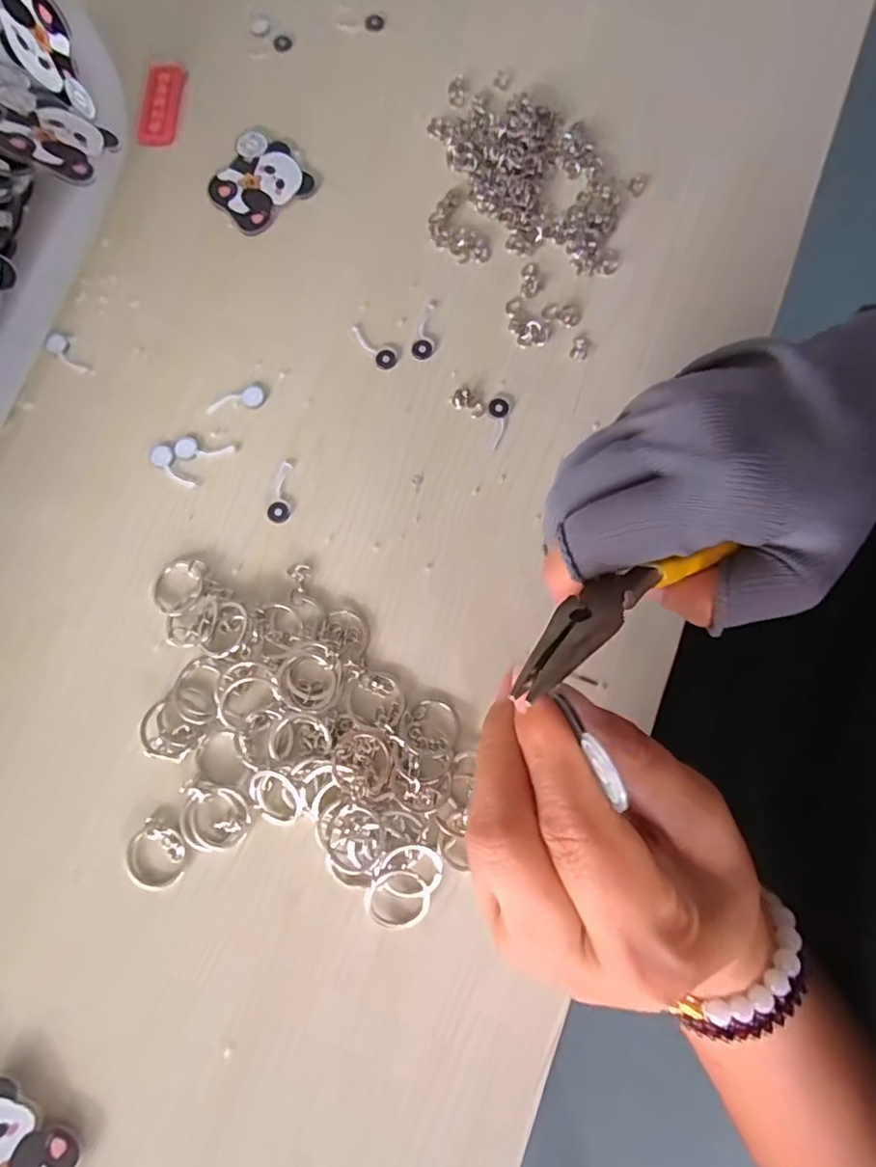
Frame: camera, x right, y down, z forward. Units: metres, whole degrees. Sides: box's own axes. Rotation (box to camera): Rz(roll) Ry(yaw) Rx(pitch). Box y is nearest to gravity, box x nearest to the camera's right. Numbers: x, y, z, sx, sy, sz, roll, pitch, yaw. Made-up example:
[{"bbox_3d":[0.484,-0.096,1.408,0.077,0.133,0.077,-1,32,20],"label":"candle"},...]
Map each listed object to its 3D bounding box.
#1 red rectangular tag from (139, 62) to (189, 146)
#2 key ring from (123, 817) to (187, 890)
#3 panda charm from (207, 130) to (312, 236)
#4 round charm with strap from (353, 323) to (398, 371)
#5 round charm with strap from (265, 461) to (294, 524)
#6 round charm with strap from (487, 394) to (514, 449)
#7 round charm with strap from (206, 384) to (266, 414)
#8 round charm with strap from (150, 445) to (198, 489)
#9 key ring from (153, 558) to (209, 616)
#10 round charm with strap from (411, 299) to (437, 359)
[{"bbox_3d":[-0.145,-0.252,0.305,0.021,0.004,0.050,6,79,2],"label":"red rectangular tag"},{"bbox_3d":[-0.114,0.111,0.236,0.024,0.004,0.024,28,81,6],"label":"key ring"},{"bbox_3d":[-0.092,-0.204,0.294,0.046,0.004,0.048,-39,81,-6],"label":"panda charm"},{"bbox_3d":[-0.030,-0.113,0.276,0.010,0.004,0.028,-39,81,-6],"label":"round charm with strap"},{"bbox_3d":[-0.071,-0.041,0.264,0.011,0.004,0.029,8,80,3],"label":"round charm with strap"},{"bbox_3d":[0.027,-0.075,0.266,0.011,0.004,0.026,18,80,5],"label":"round charm with strap"},{"bbox_3d":[-0.095,-0.087,0.273,0.027,0.004,0.011,-12,79,-1],"label":"round charm with strap"},{"bbox_3d":[-0.121,-0.053,0.268,0.010,0.004,0.027,-44,81,-6],"label":"round charm with strap"},{"bbox_3d":[-0.114,0.001,0.257,0.021,0.004,0.025,4,79,2],"label":"key ring"},{"bbox_3d":[-0.006,-0.120,0.276,0.010,0.004,0.030,5,79,2],"label":"round charm with strap"}]

